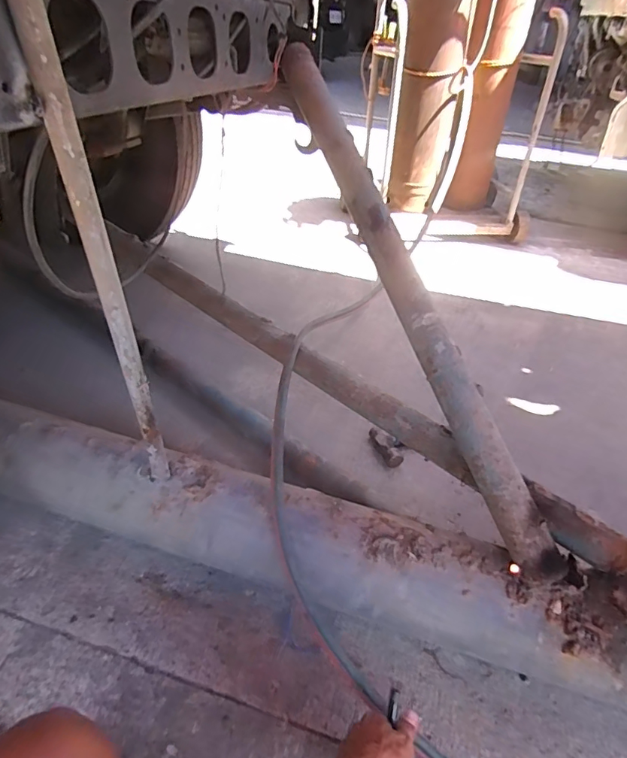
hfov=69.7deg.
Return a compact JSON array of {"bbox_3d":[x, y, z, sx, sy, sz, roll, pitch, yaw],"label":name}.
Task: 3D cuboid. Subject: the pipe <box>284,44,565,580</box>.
[{"bbox_3d":[0.139,-0.141,0.700,0.053,0.063,0.872,-16,75,-22],"label":"pipe"}]

